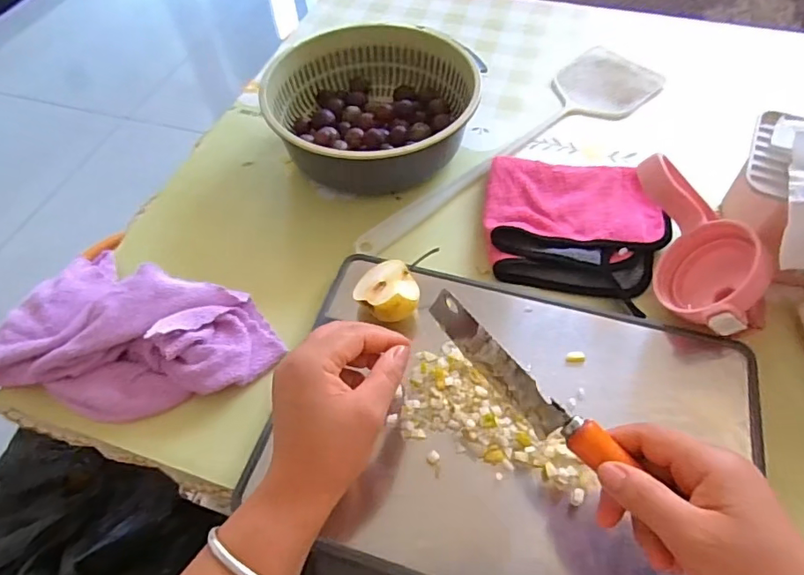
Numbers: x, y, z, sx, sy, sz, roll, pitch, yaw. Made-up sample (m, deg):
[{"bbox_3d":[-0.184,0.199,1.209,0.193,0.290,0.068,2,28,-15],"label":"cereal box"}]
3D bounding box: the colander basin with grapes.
[{"bbox_3d":[-0.033,-0.201,0.579,0.210,0.082,0.196,-1,56,1],"label":"colander basin with grapes"}]

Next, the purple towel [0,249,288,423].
[{"bbox_3d":[-0.225,0.036,0.431,0.233,0.049,0.138,14,57,11],"label":"purple towel"}]

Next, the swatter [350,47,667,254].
[{"bbox_3d":[0.126,-0.165,0.589,0.445,0.010,0.104,-34,61,-20],"label":"swatter"}]

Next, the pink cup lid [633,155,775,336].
[{"bbox_3d":[0.251,-0.033,0.443,0.061,0.071,0.154,-7,56,-3],"label":"pink cup lid"}]

